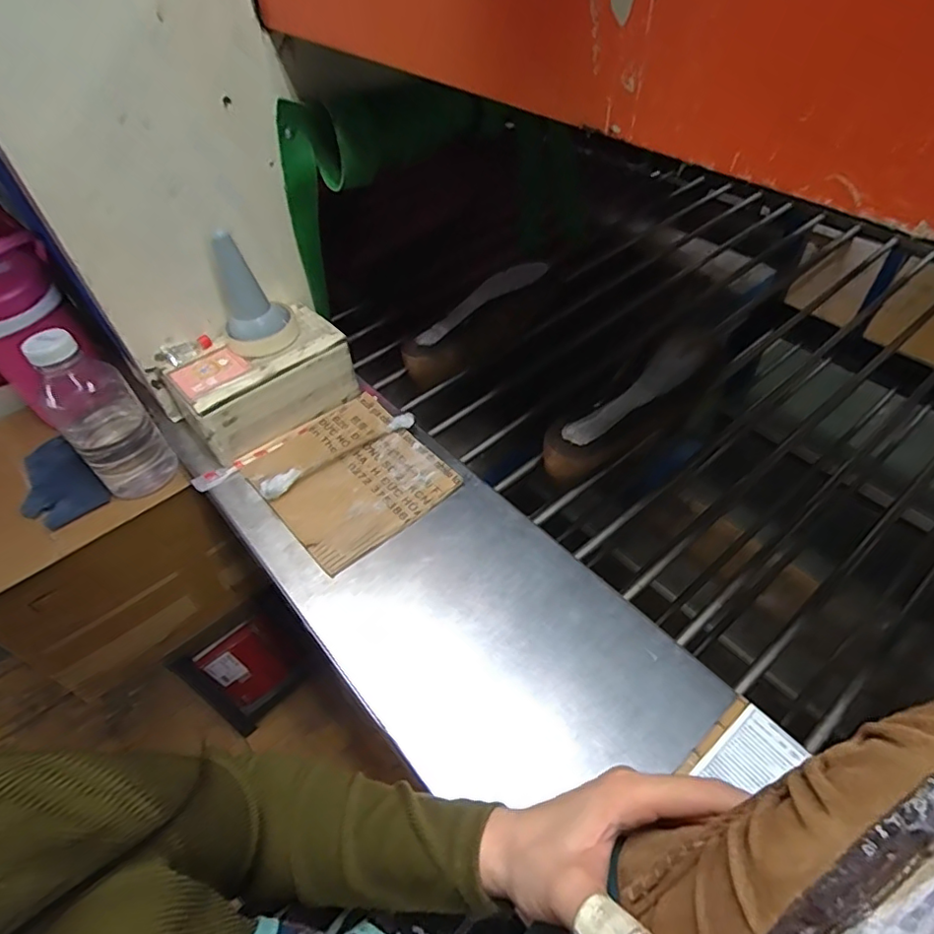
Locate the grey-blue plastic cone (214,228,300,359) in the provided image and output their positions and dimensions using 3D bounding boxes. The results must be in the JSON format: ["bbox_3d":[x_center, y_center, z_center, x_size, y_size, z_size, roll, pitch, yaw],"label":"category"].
[{"bbox_3d":[-0.243,-0.190,0.631,0.080,0.118,0.065,-20,48,-11],"label":"grey-blue plastic cone"}]

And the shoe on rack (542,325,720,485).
[{"bbox_3d":[0.203,-0.080,0.697,0.279,0.082,0.080,-35,54,-24],"label":"shoe on rack"}]

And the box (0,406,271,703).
[{"bbox_3d":[-0.563,0.102,0.879,0.323,0.309,0.333,-33,52,-21],"label":"box"}]

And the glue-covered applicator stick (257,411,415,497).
[{"bbox_3d":[-0.143,-0.016,0.646,0.188,0.020,0.018,-32,52,-20],"label":"glue-covered applicator stick"}]

